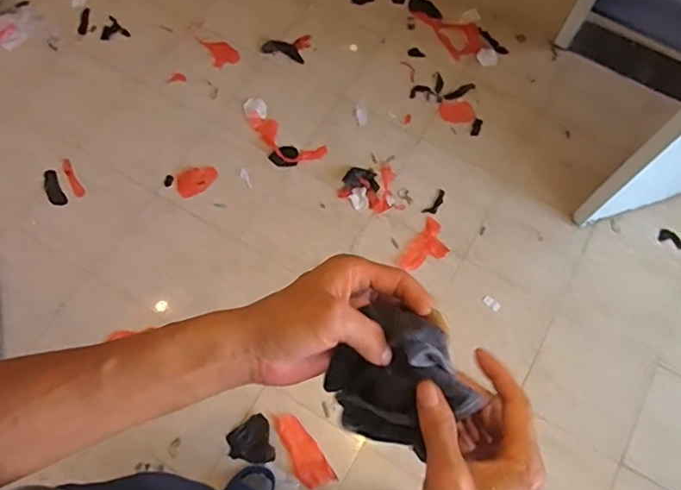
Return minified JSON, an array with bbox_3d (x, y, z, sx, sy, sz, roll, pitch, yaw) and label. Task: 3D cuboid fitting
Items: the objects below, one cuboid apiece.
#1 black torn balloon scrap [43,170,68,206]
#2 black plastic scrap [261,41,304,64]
[{"bbox_3d":[-0.862,-0.170,1.626,0.045,0.014,0.124,-27,73,-12],"label":"black torn balloon scrap"},{"bbox_3d":[-0.191,-0.665,1.849,0.145,0.021,0.073,13,70,2],"label":"black plastic scrap"}]

